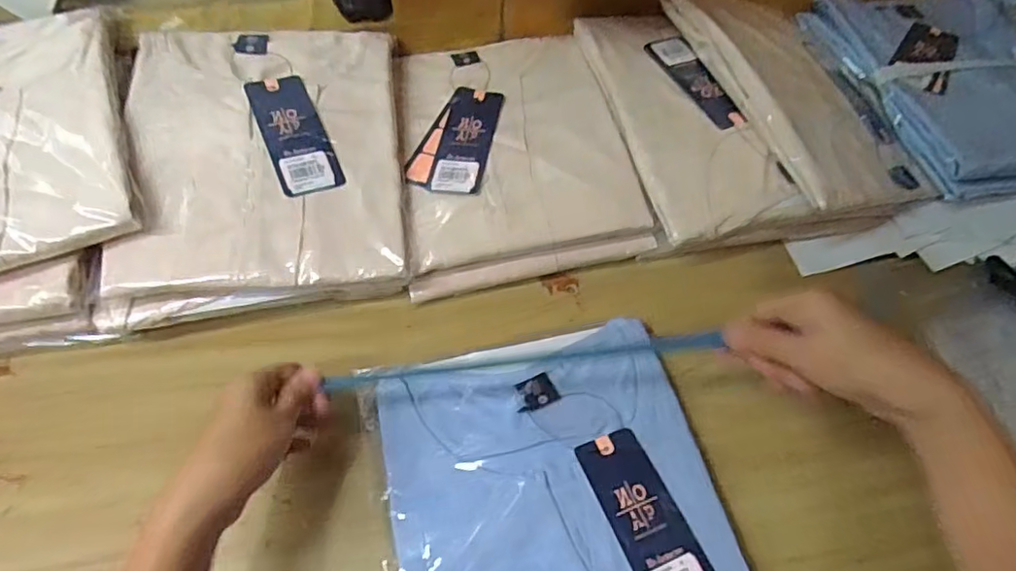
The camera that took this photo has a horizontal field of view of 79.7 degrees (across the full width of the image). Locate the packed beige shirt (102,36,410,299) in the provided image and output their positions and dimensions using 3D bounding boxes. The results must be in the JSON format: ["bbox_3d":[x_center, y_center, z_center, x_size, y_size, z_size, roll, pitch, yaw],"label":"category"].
[{"bbox_3d":[-0.191,-0.112,0.481,0.203,0.039,0.249,-7,61,-6],"label":"packed beige shirt"}]

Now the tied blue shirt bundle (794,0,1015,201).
[{"bbox_3d":[0.440,-0.200,0.587,0.226,0.048,0.268,-13,60,-12],"label":"tied blue shirt bundle"}]

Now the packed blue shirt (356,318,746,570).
[{"bbox_3d":[0.031,0.149,0.385,0.206,0.027,0.255,-12,60,-11],"label":"packed blue shirt"}]

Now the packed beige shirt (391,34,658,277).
[{"bbox_3d":[-0.003,-0.134,0.530,0.188,0.020,0.242,-12,61,-8],"label":"packed beige shirt"}]

